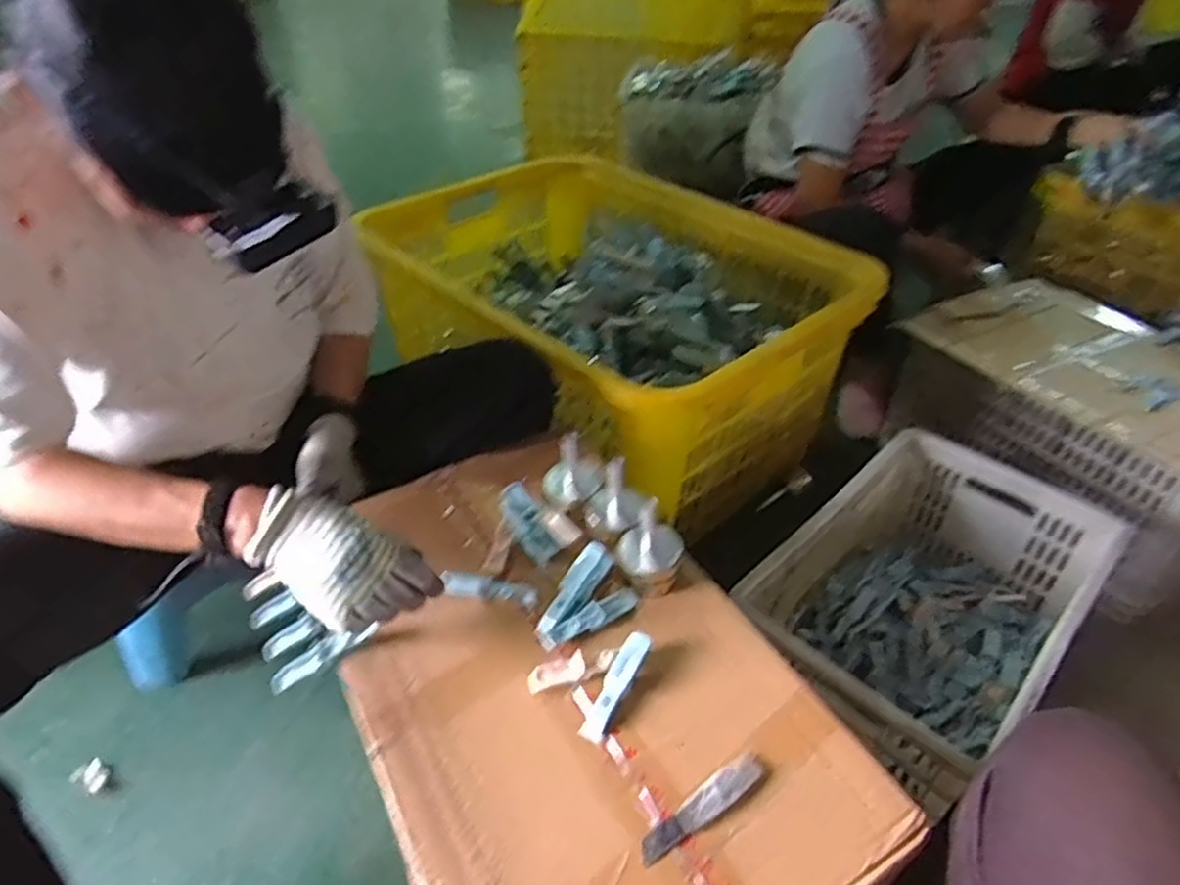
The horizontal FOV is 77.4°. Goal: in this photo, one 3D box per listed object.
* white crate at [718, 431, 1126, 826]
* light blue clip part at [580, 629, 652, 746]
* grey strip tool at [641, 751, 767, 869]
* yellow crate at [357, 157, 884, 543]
[{"bbox_3d":[0.414,0.224,0.956,0.315,0.218,0.464,29,47,31],"label":"white crate"},{"bbox_3d":[0.025,0.220,0.670,0.024,0.013,0.108,20,58,22],"label":"light blue clip part"},{"bbox_3d":[0.091,0.291,0.588,0.123,0.008,0.026,-27,46,-30],"label":"grey strip tool"},{"bbox_3d":[-0.001,-0.237,1.420,0.626,0.361,0.917,-30,48,-32],"label":"yellow crate"}]

